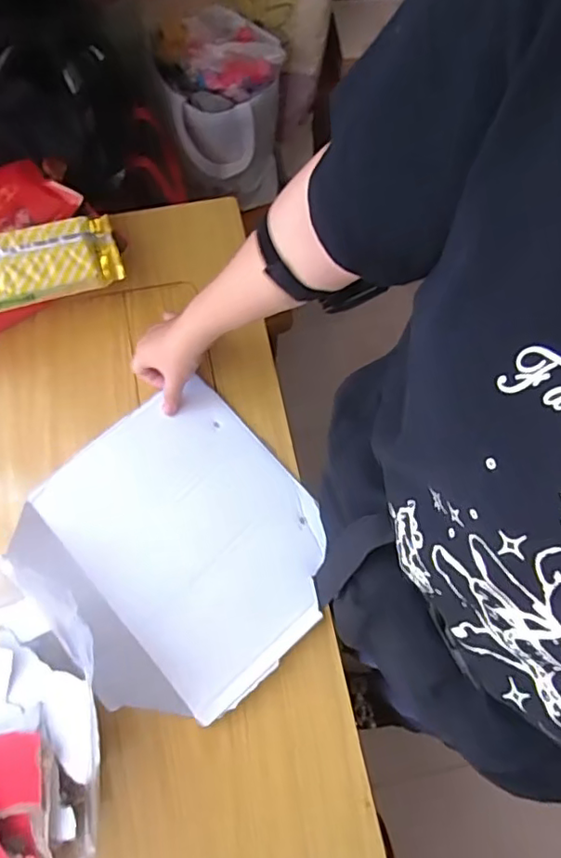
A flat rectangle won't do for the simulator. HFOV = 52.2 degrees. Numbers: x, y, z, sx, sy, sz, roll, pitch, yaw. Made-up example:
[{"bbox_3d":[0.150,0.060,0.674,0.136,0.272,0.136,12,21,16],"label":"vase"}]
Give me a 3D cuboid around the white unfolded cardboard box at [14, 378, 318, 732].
[{"bbox_3d":[-0.104,0.119,0.613,0.271,0.052,0.308,-39,77,-13],"label":"white unfolded cardboard box"}]

